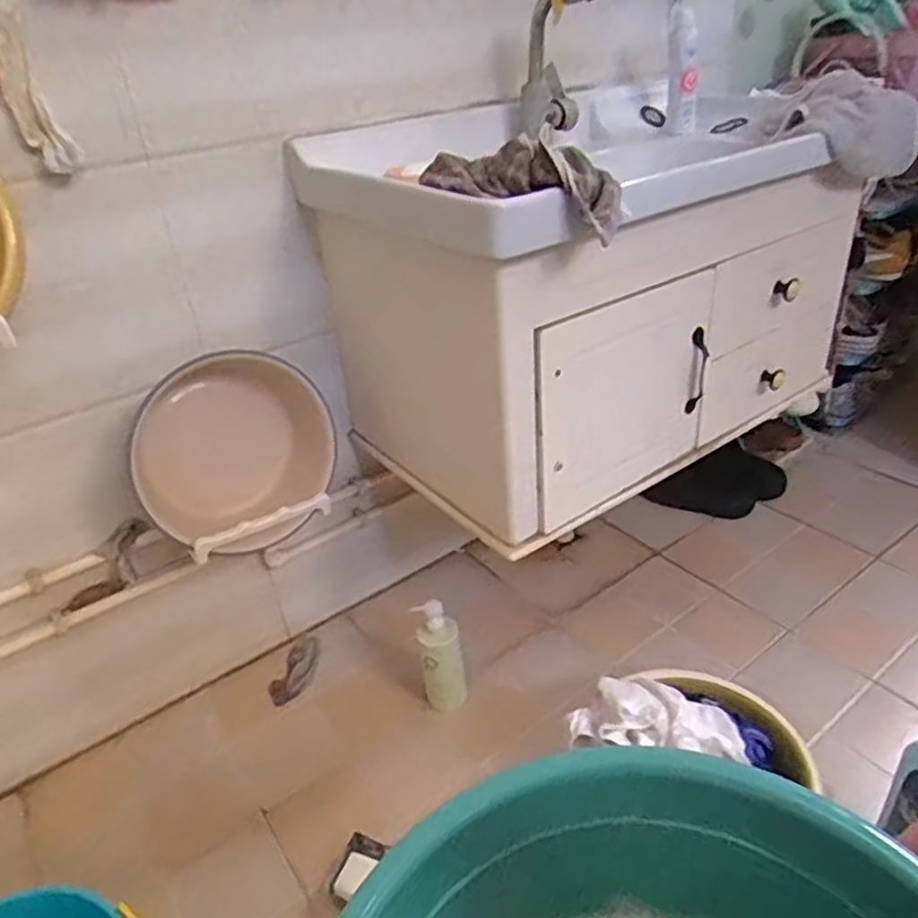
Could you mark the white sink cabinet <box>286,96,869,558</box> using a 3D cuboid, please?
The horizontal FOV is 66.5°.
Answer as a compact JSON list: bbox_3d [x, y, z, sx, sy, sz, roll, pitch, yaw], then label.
[{"bbox_3d":[0.209,-0.277,1.119,0.754,0.470,0.472,-27,38,-30],"label":"white sink cabinet"}]

